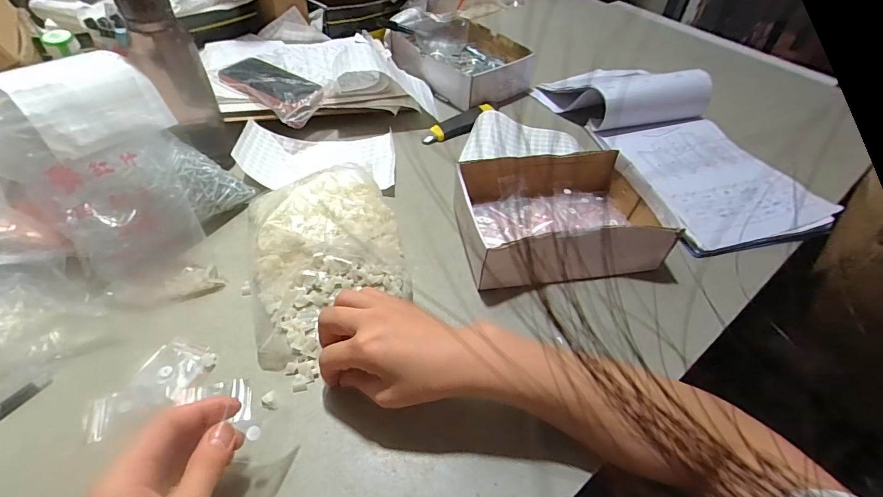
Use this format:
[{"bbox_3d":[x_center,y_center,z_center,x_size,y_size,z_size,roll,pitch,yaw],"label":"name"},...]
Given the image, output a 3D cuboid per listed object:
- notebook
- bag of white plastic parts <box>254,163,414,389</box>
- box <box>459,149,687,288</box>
[{"bbox_3d":[0.356,-0.187,0.639,0.239,0.071,0.444,-19,52,-19],"label":"notebook"},{"bbox_3d":[-0.119,0.010,0.444,0.160,0.063,0.232,-10,50,-12],"label":"bag of white plastic parts"},{"bbox_3d":[0.139,-0.041,0.507,0.228,0.058,0.164,-7,50,-11],"label":"box"}]

